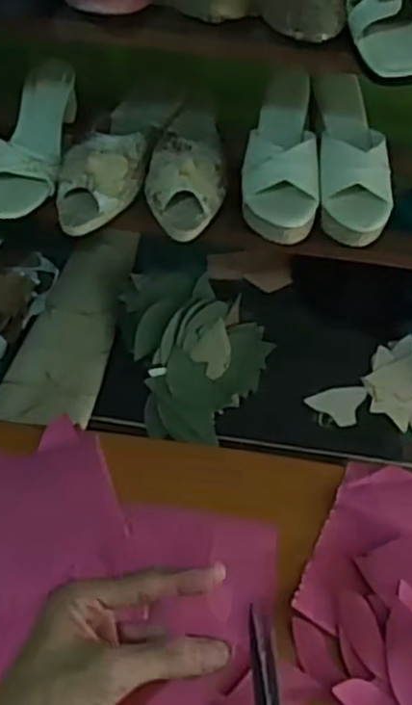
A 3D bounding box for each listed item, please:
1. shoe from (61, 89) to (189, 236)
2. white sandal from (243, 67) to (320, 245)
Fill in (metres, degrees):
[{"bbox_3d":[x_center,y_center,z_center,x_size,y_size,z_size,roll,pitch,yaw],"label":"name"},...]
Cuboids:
[{"bbox_3d":[-0.103,-0.246,0.855,0.091,0.064,0.254,13,57,7],"label":"shoe"},{"bbox_3d":[0.086,-0.222,0.831,0.079,0.068,0.209,5,56,1],"label":"white sandal"}]

